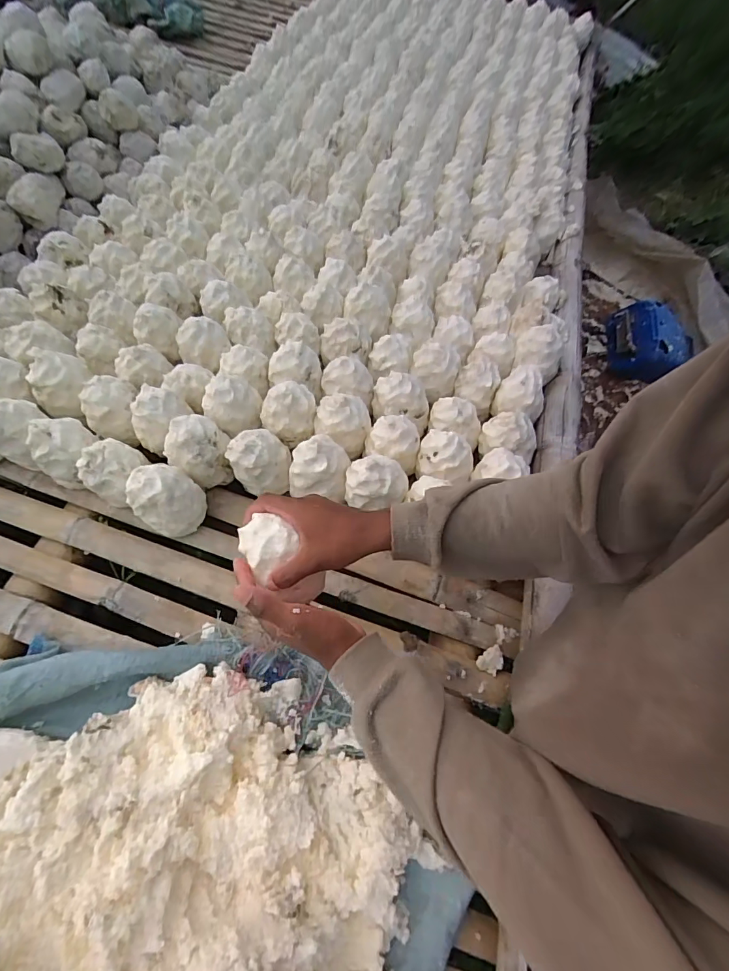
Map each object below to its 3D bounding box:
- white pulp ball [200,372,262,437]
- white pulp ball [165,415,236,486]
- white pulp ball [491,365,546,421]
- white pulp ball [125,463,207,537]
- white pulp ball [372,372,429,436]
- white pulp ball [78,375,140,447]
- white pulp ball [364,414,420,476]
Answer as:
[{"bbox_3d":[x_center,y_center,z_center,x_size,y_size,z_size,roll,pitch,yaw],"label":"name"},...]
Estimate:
[{"bbox_3d":[-0.207,-0.136,0.671,0.084,0.075,0.081,2,59,-3],"label":"white pulp ball"},{"bbox_3d":[-0.243,-0.050,0.640,0.086,0.093,0.072,-27,64,-18],"label":"white pulp ball"},{"bbox_3d":[0.264,-0.150,0.726,0.079,0.070,0.069,28,61,13],"label":"white pulp ball"},{"bbox_3d":[-0.272,0.022,0.607,0.078,0.094,0.071,2,59,-3],"label":"white pulp ball"},{"bbox_3d":[0.061,-0.139,0.707,0.093,0.067,0.072,1,59,-3],"label":"white pulp ball"},{"bbox_3d":[-0.387,-0.119,0.671,0.071,0.082,0.067,2,59,-3],"label":"white pulp ball"},{"bbox_3d":[0.043,-0.070,0.664,0.080,0.063,0.068,0,59,-4],"label":"white pulp ball"}]

